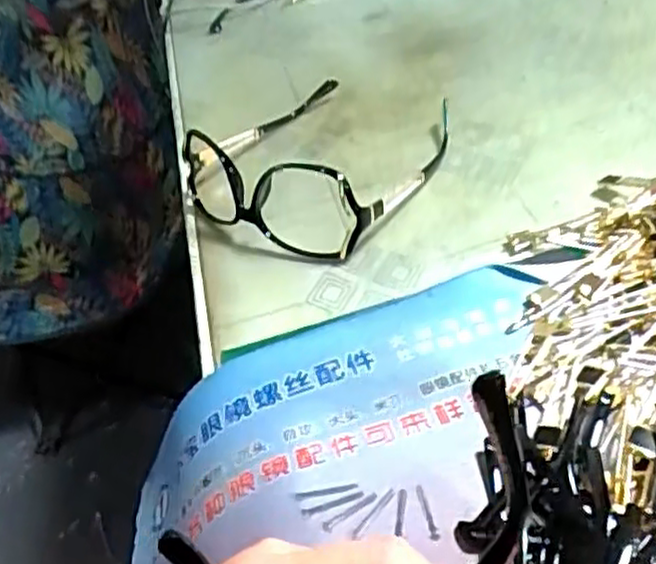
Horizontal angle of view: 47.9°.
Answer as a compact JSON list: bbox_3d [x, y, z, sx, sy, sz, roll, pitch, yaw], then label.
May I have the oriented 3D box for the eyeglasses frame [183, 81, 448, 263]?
[{"bbox_3d":[-0.007,-0.097,0.474,0.151,0.054,0.154,19,54,32],"label":"eyeglasses frame"}]

